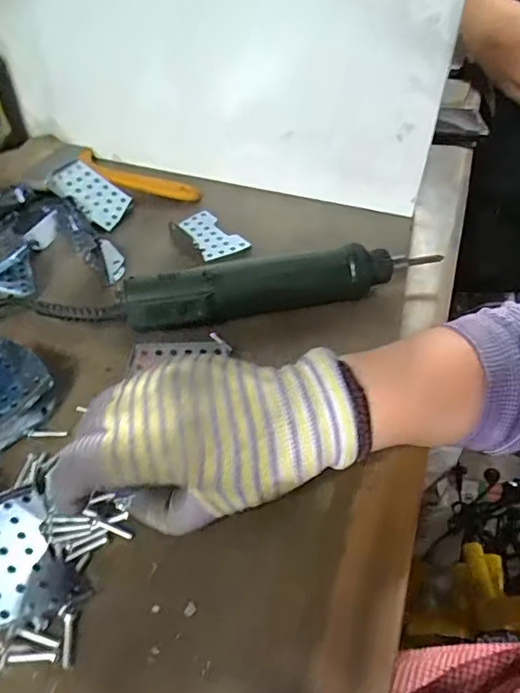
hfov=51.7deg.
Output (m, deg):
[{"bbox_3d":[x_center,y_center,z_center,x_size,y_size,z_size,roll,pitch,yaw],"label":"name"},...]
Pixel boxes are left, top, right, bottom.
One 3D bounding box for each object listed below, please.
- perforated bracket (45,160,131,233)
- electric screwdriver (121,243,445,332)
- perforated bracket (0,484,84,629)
[{"bbox_3d":[-0.159,-0.144,0.500,0.076,0.015,0.043,37,66,-6],"label":"perforated bracket"},{"bbox_3d":[0.022,-0.045,0.408,0.239,0.041,0.035,-10,48,-12],"label":"electric screwdriver"},{"bbox_3d":[-0.123,0.107,0.271,0.044,0.012,0.070,-12,48,-38],"label":"perforated bracket"}]

